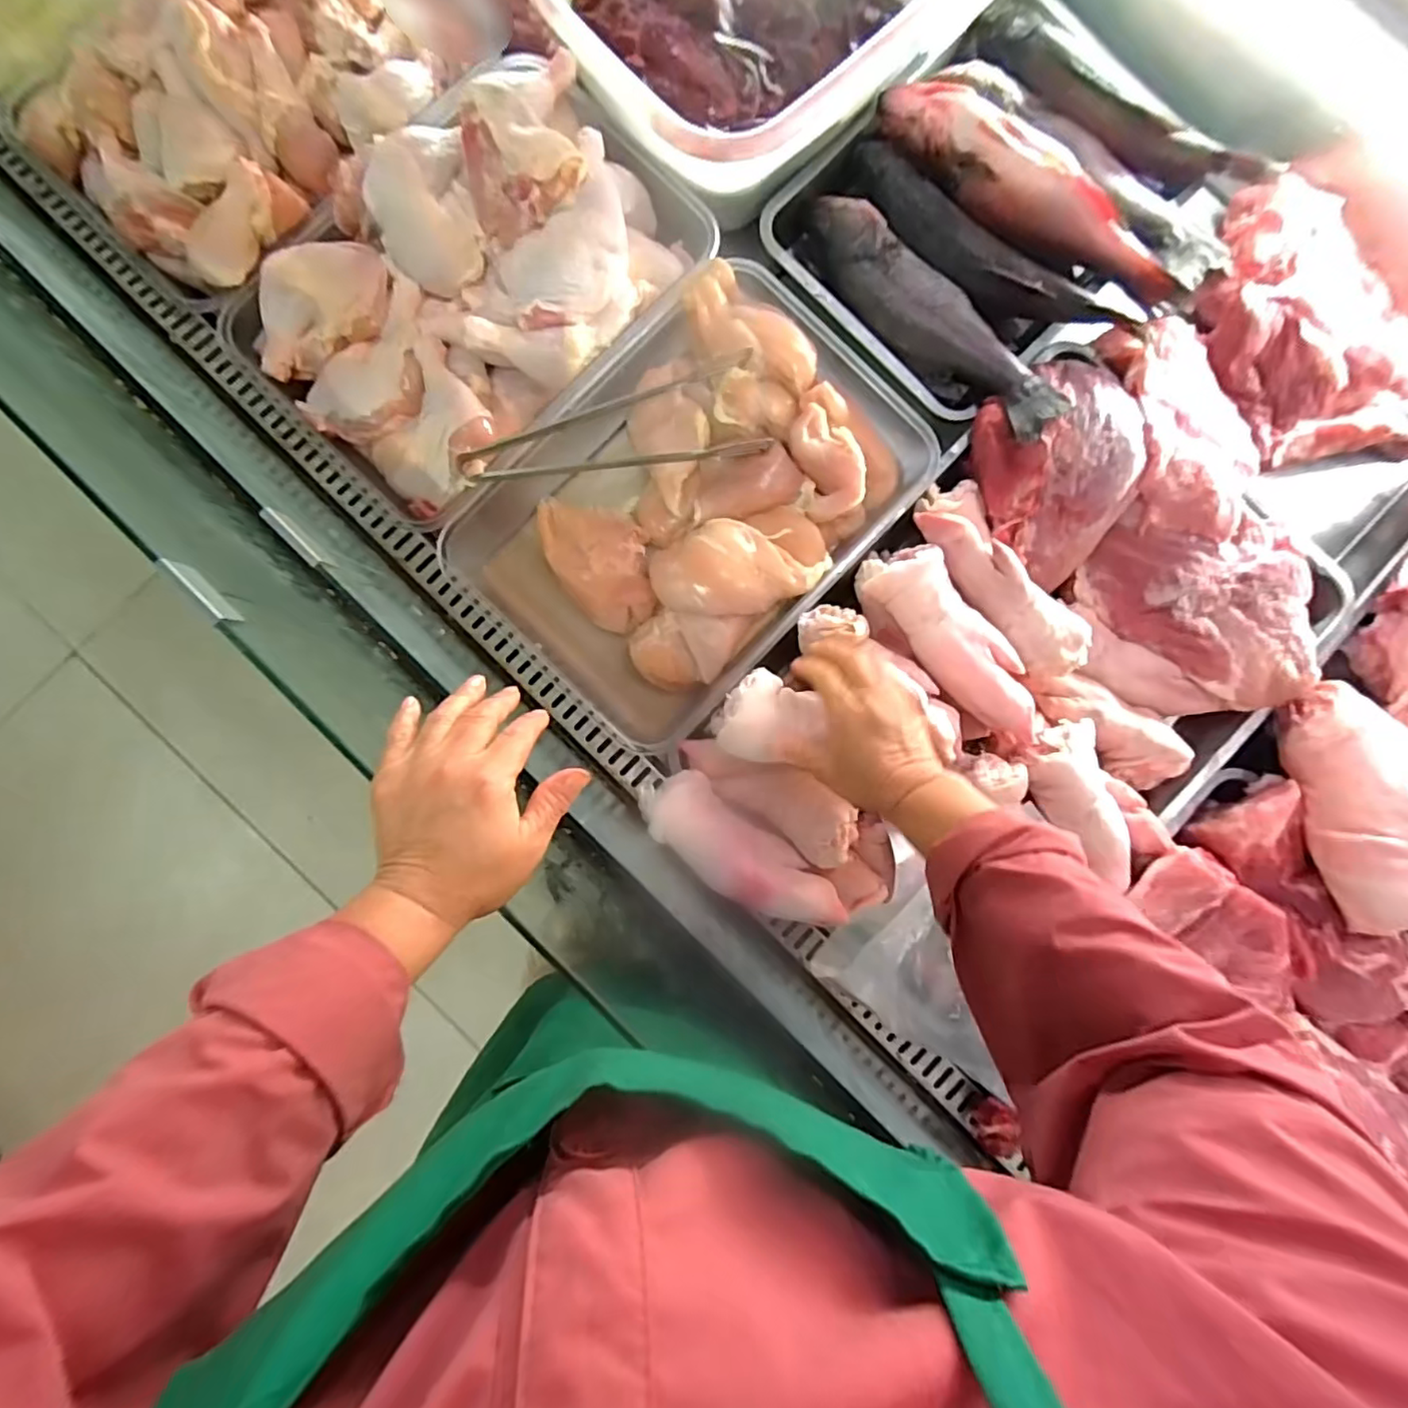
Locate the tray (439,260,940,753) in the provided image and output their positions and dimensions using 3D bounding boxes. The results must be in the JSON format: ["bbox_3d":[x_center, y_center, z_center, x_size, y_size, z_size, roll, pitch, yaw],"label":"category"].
[{"bbox_3d":[-0.010,-0.194,0.596,0.289,0.080,0.414,44,86,1],"label":"tray"}]

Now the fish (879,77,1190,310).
[{"bbox_3d":[0.315,-0.481,0.578,0.343,0.047,0.072,36,86,0],"label":"fish"}]

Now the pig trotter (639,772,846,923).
[{"bbox_3d":[0.034,0.132,0.532,0.199,0.062,0.068,39,86,1],"label":"pig trotter"}]

